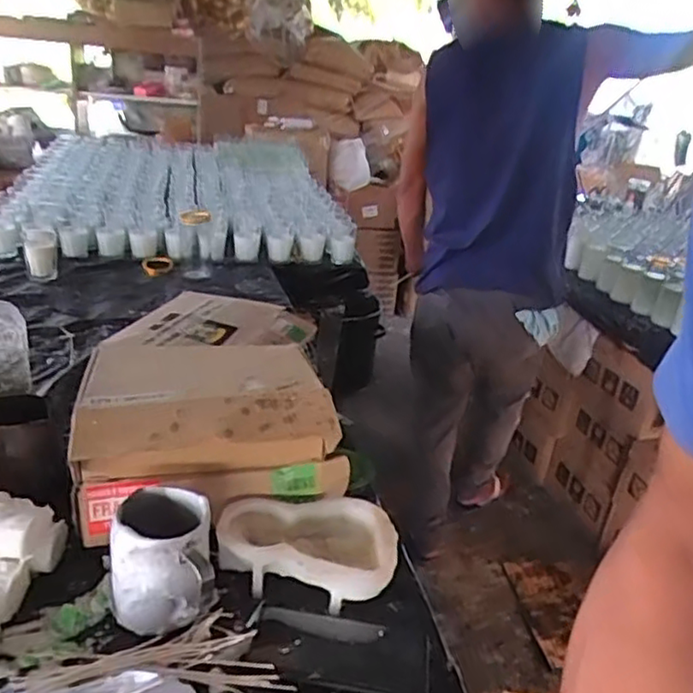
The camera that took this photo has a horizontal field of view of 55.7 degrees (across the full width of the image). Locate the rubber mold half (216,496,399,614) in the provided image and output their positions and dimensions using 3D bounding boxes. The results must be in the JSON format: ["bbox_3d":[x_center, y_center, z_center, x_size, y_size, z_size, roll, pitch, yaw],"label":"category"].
[{"bbox_3d":[-0.042,0.210,0.678,0.174,0.056,0.115,3,25,-9],"label":"rubber mold half"}]

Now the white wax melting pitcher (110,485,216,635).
[{"bbox_3d":[-0.170,0.200,0.620,0.094,0.099,0.098,5,25,-6],"label":"white wax melting pitcher"}]

